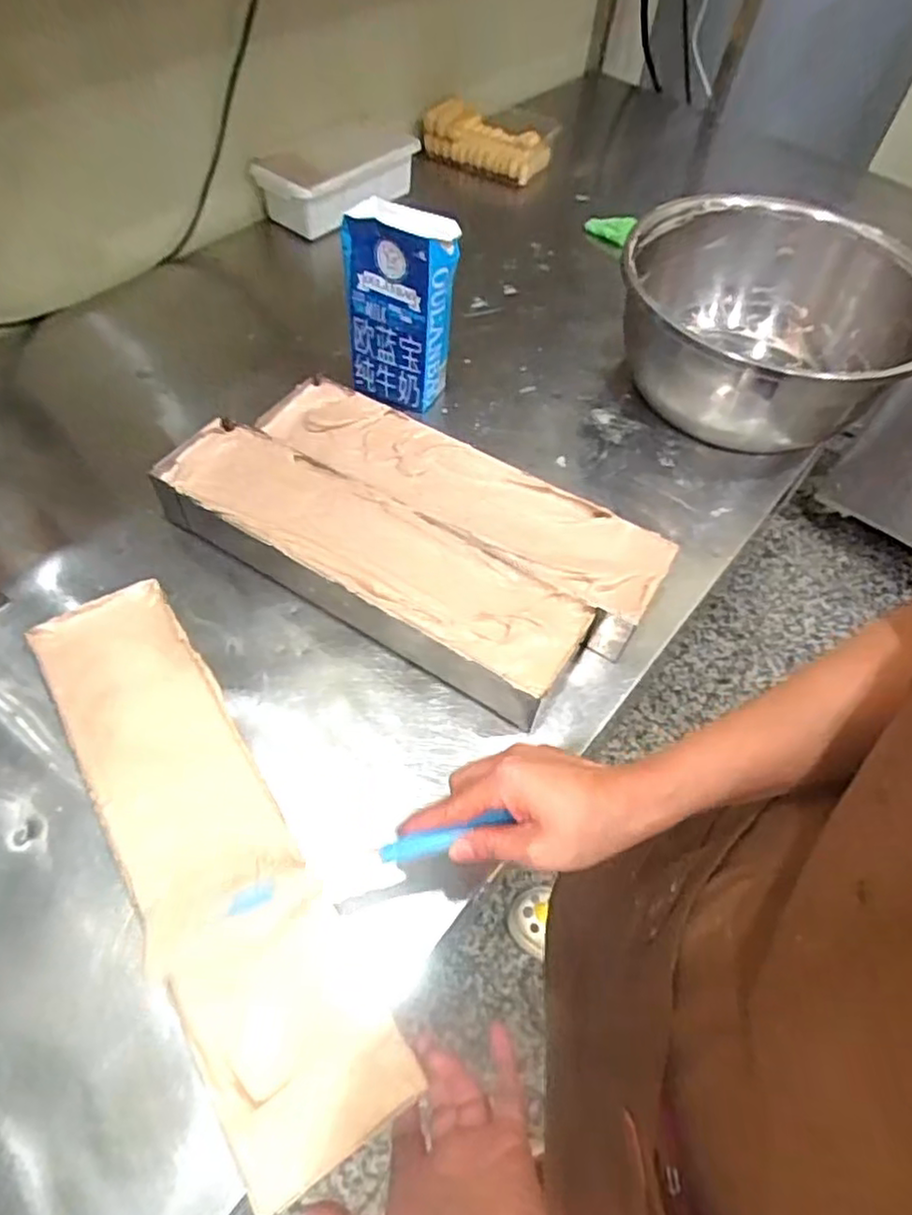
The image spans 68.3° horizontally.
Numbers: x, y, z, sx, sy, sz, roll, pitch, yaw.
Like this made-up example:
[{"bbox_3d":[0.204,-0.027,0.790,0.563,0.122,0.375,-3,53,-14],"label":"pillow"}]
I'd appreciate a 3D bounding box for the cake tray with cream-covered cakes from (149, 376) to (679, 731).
[{"bbox_3d":[-0.045,-0.068,0.621,0.427,0.067,0.207,30,60,15],"label":"cake tray with cream-covered cakes"}]

